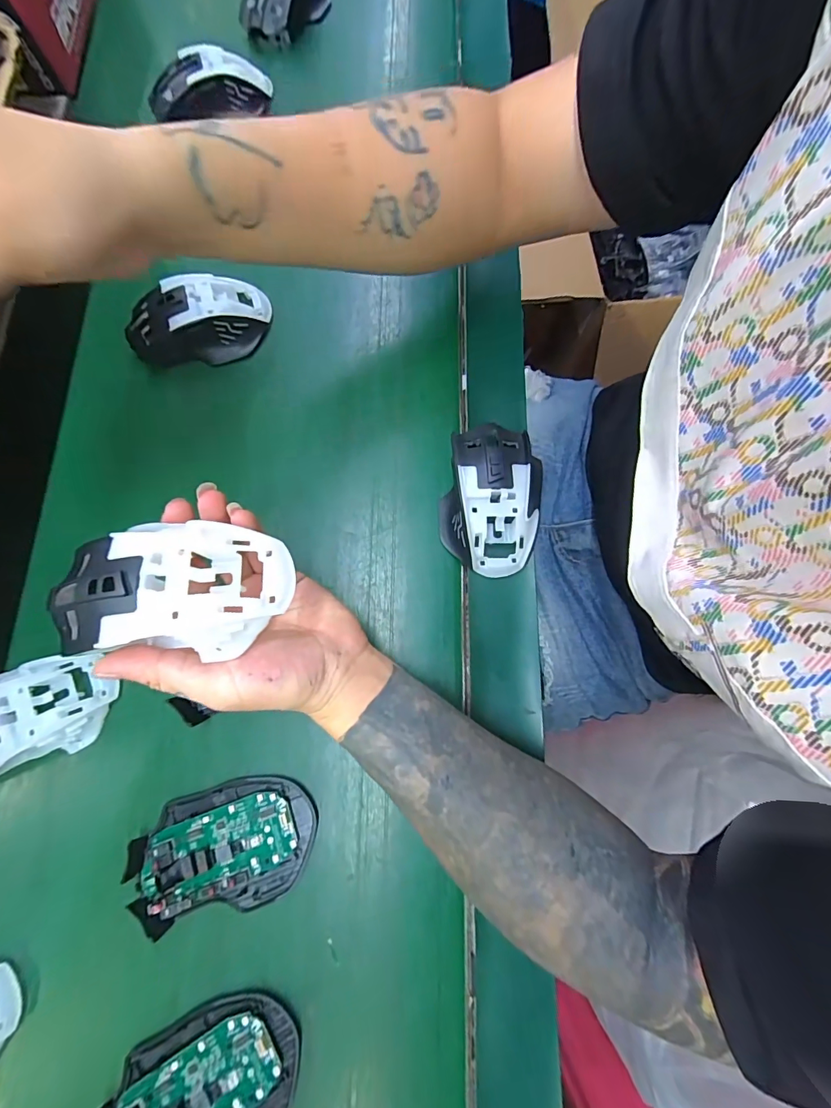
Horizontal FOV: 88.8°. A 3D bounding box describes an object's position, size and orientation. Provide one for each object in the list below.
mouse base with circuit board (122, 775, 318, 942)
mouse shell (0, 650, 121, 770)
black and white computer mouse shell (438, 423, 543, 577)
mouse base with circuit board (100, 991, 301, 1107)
[{"bbox_3d":[-0.123,0.190,0.273,0.114,0.013,0.073,-17,78,-4],"label":"mouse base with circuit board"},{"bbox_3d":[-0.261,0.106,0.282,0.106,0.031,0.064,-18,78,-5],"label":"mouse shell"},{"bbox_3d":[0.057,-0.044,0.318,0.069,0.038,0.114,6,77,1],"label":"black and white computer mouse shell"},{"bbox_3d":[-0.124,0.313,0.244,0.114,0.016,0.073,-23,79,-6],"label":"mouse base with circuit board"}]

